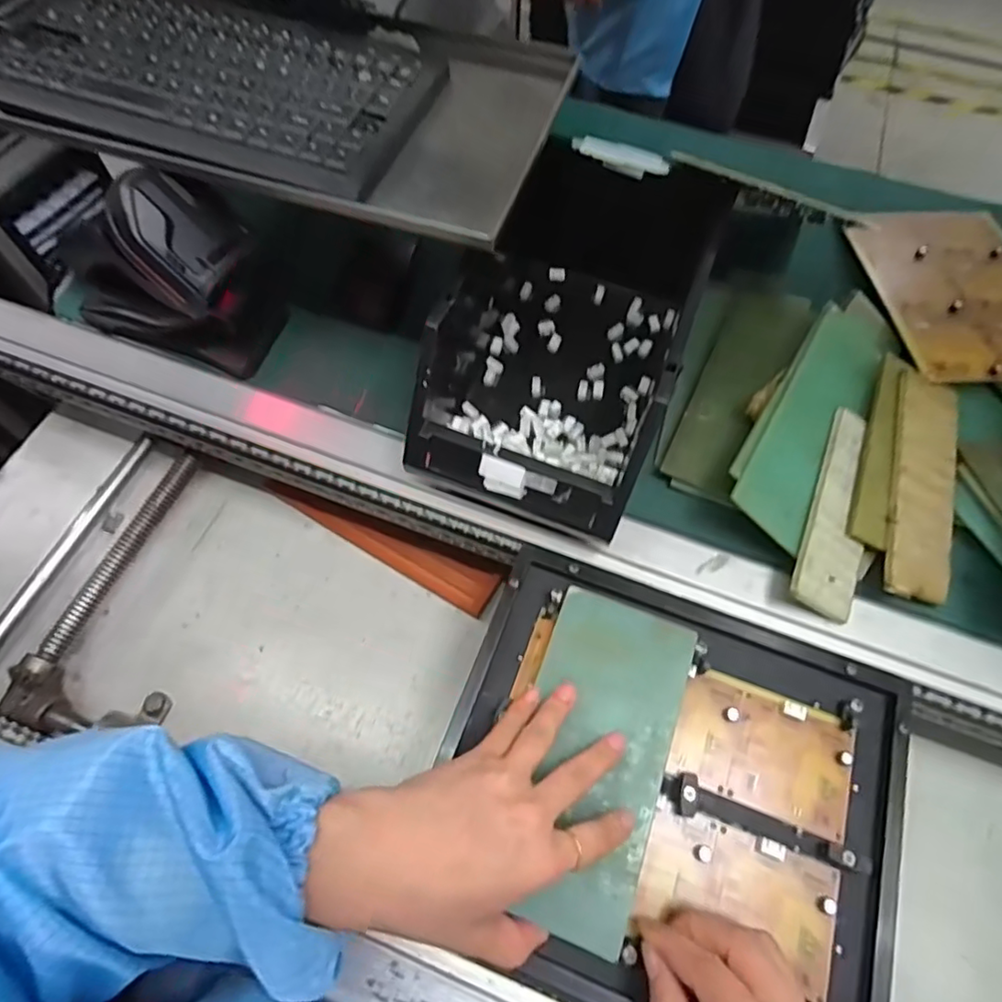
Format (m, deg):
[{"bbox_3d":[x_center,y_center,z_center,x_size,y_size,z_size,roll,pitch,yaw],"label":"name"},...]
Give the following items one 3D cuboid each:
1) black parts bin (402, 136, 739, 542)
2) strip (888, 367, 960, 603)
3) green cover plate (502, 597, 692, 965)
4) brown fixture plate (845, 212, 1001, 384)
[{"bbox_3d":[0.051,-0.140,0.454,0.172,0.121,0.303,18,65,7],"label":"black parts bin"},{"bbox_3d":[0.306,-0.012,0.430,0.055,0.006,0.169,19,75,-9],"label":"strip"},{"bbox_3d":[0.055,0.151,0.361,0.088,0.011,0.186,19,68,10],"label":"green cover plate"},{"bbox_3d":[0.391,-0.176,0.504,0.135,0.008,0.206,-5,60,1],"label":"brown fixture plate"}]

